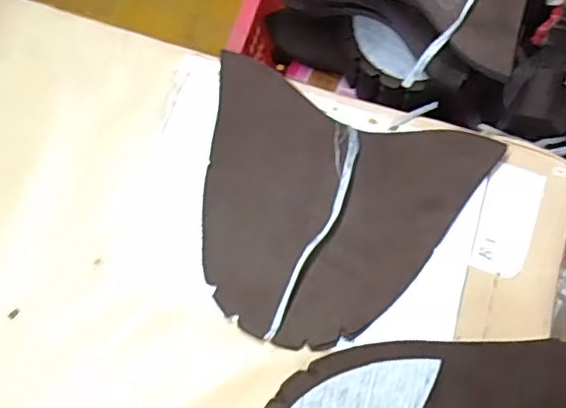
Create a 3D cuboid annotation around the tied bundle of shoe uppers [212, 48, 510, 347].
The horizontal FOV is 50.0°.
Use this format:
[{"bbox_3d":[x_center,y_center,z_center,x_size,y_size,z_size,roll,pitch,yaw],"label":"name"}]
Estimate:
[{"bbox_3d":[0.032,0.005,0.538,0.264,0.034,0.235,20,70,5],"label":"tied bundle of shoe uppers"}]

